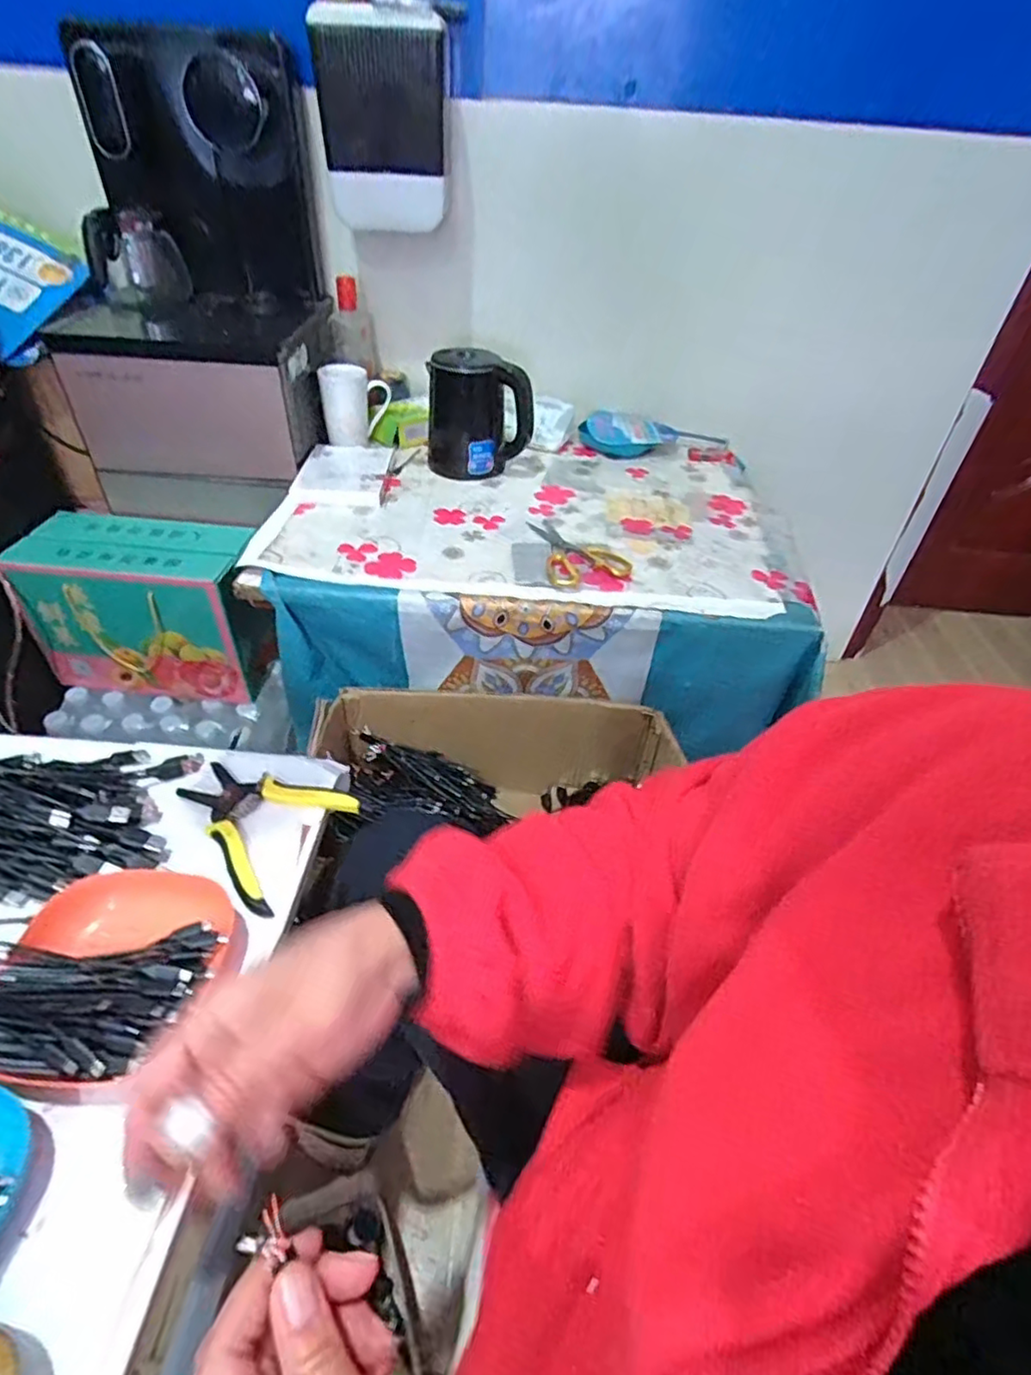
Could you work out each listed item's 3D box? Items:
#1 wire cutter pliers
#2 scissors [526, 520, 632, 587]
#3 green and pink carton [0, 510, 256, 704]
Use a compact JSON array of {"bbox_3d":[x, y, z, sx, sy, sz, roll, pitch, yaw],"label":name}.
[{"bbox_3d":[-0.223,0.111,0.542,0.145,0.011,0.116,22,44,18],"label":"wire cutter pliers"},{"bbox_3d":[0.077,-0.191,0.883,0.113,0.005,0.165,-11,44,-17],"label":"scissors"},{"bbox_3d":[-0.578,-0.127,1.047,0.324,0.238,0.156,4,42,-1],"label":"green and pink carton"}]

